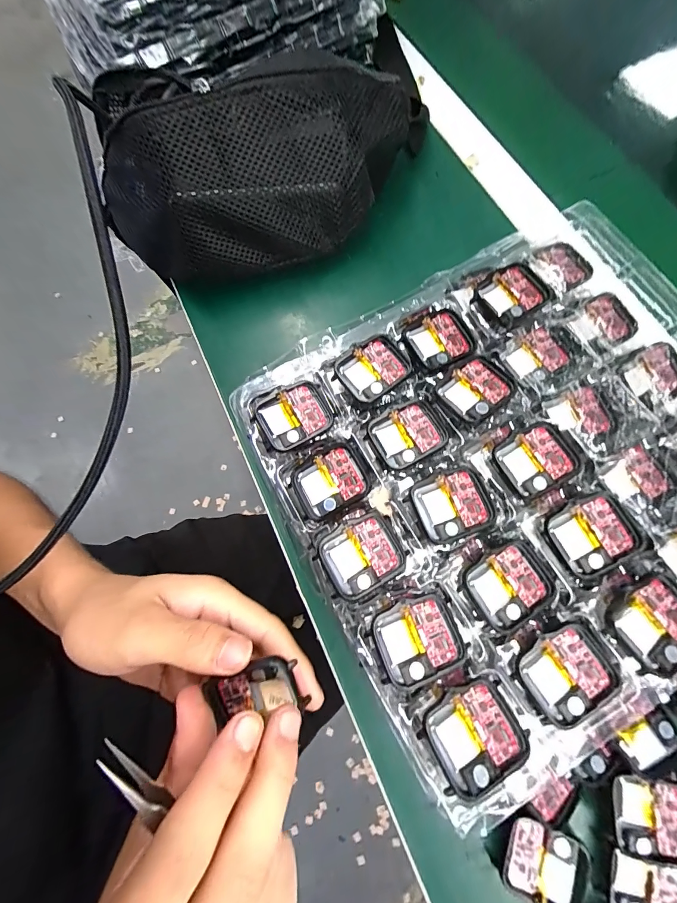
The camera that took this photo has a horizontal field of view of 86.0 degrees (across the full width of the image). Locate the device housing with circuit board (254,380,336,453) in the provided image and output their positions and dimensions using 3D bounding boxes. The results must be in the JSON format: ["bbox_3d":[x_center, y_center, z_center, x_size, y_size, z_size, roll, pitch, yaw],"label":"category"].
[{"bbox_3d":[-0.026,-0.023,0.228,0.045,0.009,0.036,-29,75,-5],"label":"device housing with circuit board"}]

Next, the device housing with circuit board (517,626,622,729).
[{"bbox_3d":[0.117,0.112,0.184,0.043,0.007,0.035,-31,75,-5],"label":"device housing with circuit board"}]

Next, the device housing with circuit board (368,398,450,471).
[{"bbox_3d":[0.044,-0.010,0.229,0.043,0.012,0.035,-28,74,-4],"label":"device housing with circuit board"}]

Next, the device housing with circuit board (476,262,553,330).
[{"bbox_3d":[0.117,-0.104,0.246,0.044,0.012,0.035,-30,75,-5],"label":"device housing with circuit board"}]

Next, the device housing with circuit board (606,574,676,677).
[{"bbox_3d":[0.161,0.086,0.182,0.041,0.005,0.037,-37,75,-7],"label":"device housing with circuit board"}]

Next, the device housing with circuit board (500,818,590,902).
[{"bbox_3d":[0.114,0.228,0.203,0.043,0.017,0.036,18,76,8],"label":"device housing with circuit board"}]

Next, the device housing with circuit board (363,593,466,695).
[{"bbox_3d":[0.041,0.098,0.189,0.044,0.008,0.037,-23,74,-3],"label":"device housing with circuit board"}]

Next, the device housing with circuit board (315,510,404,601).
[{"bbox_3d":[0.013,0.059,0.206,0.044,0.014,0.037,-28,74,-4],"label":"device housing with circuit board"}]

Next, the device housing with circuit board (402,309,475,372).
[{"bbox_3d":[0.067,-0.073,0.240,0.043,0.006,0.036,-27,74,-4],"label":"device housing with circuit board"}]

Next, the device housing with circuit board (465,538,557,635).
[{"bbox_3d":[0.094,0.072,0.197,0.043,0.005,0.037,-25,74,-4],"label":"device housing with circuit board"}]

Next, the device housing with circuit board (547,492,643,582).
[{"bbox_3d":[0.141,0.045,0.200,0.042,0.008,0.037,-29,75,-5],"label":"device housing with circuit board"}]

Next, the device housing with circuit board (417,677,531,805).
[{"bbox_3d":[0.065,0.136,0.174,0.045,0.006,0.037,-24,60,-11],"label":"device housing with circuit board"}]

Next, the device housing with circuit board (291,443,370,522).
[{"bbox_3d":[-0.005,0.018,0.218,0.042,0.008,0.037,-27,74,-4],"label":"device housing with circuit board"}]

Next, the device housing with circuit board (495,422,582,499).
[{"bbox_3d":[0.118,0.005,0.219,0.041,0.014,0.036,-25,74,-4],"label":"device housing with circuit board"}]

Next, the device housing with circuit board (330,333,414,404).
[{"bbox_3d":[0.023,-0.054,0.235,0.044,0.009,0.037,-38,75,-7],"label":"device housing with circuit board"}]

